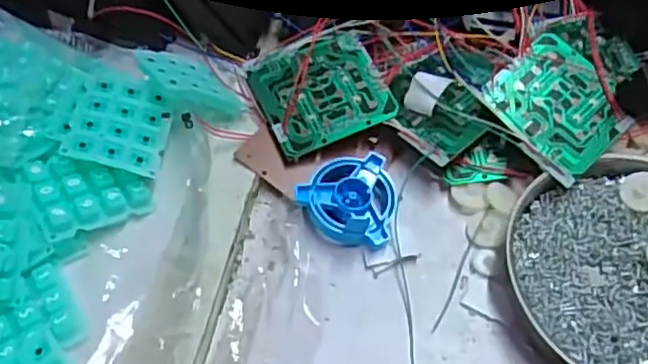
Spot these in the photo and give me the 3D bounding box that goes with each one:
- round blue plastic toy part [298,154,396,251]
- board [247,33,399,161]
[{"bbox_3d":[0.013,0.007,0.369,0.051,0.016,0.052,8,56,6],"label":"round blue plastic toy part"},{"bbox_3d":[-0.001,-0.055,0.399,0.072,0.010,0.067,-19,57,-12],"label":"board"}]

